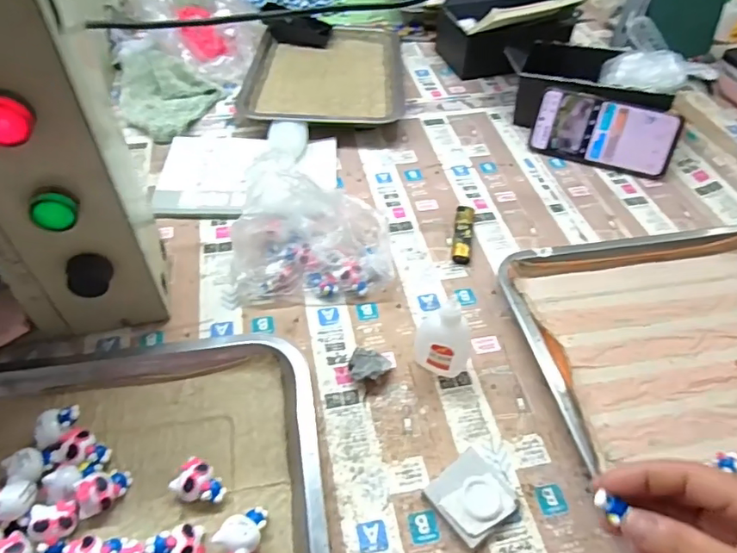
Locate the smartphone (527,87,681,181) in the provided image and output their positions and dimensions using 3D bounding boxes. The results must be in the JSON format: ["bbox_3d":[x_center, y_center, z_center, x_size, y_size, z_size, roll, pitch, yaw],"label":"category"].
[{"bbox_3d":[0.282,-0.173,0.616,0.161,0.076,0.006,17,18,12],"label":"smartphone"}]

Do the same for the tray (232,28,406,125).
[{"bbox_3d":[-0.057,-0.297,0.734,0.209,0.033,0.286,2,50,-1],"label":"tray"}]

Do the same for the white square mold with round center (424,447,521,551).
[{"bbox_3d":[0.074,0.154,0.360,0.054,0.016,0.048,-32,58,-26],"label":"white square mold with round center"}]

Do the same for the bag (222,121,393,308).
[{"bbox_3d":[-0.059,-0.050,0.474,0.150,0.099,0.108,-4,50,-7],"label":"bag"}]

